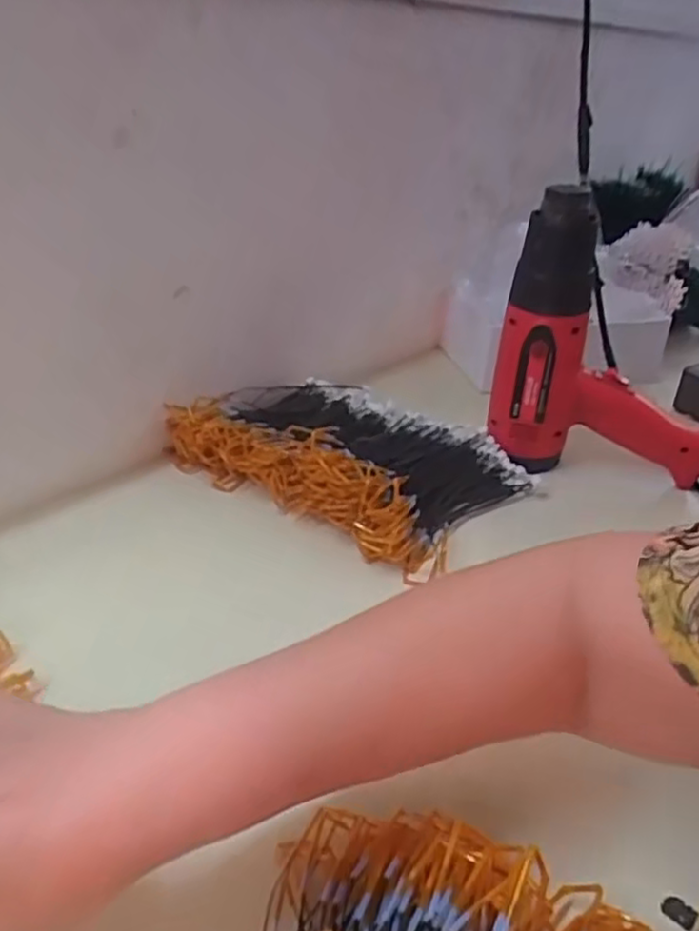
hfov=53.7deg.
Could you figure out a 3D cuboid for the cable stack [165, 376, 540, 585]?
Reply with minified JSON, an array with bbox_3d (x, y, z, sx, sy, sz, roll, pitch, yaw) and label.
[{"bbox_3d":[-0.002,-0.013,0.612,0.269,0.060,0.192,26,38,33],"label":"cable stack"}]

